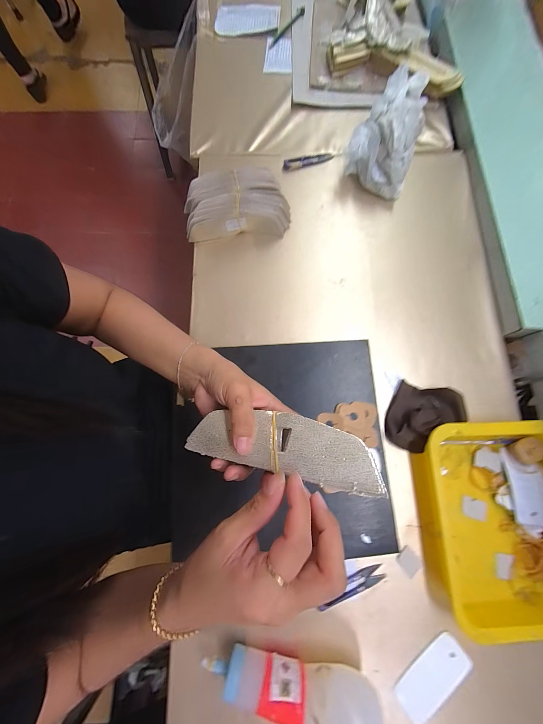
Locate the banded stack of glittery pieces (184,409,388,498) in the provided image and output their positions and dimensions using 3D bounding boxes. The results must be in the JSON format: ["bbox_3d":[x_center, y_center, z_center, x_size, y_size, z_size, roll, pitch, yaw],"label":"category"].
[{"bbox_3d":[0.010,0.074,0.227,0.168,0.010,0.051,8,78,11],"label":"banded stack of glittery pieces"}]

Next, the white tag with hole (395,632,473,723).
[{"bbox_3d":[0.210,0.410,0.329,0.105,0.004,0.050,-39,80,-7],"label":"white tag with hole"}]

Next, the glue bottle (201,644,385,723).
[{"bbox_3d":[0.020,0.387,0.298,0.204,0.063,0.062,10,78,3],"label":"glue bottle"}]

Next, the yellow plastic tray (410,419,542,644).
[{"bbox_3d":[0.316,0.212,0.350,0.203,0.039,0.250,-2,78,0],"label":"yellow plastic tray"}]

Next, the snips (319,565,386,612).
[{"bbox_3d":[0.110,0.306,0.346,0.097,0.008,0.024,-18,78,-3],"label":"snips"}]

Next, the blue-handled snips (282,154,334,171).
[{"bbox_3d":[0.072,-0.395,0.495,0.101,0.011,0.025,-15,78,-3],"label":"blue-handled snips"}]

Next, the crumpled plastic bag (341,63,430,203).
[{"bbox_3d":[0.203,-0.409,0.453,0.116,0.099,0.175,15,78,4],"label":"crumpled plastic bag"}]

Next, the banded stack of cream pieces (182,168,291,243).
[{"bbox_3d":[-0.061,-0.276,0.448,0.183,0.055,0.103,-5,78,-1],"label":"banded stack of cream pieces"}]

